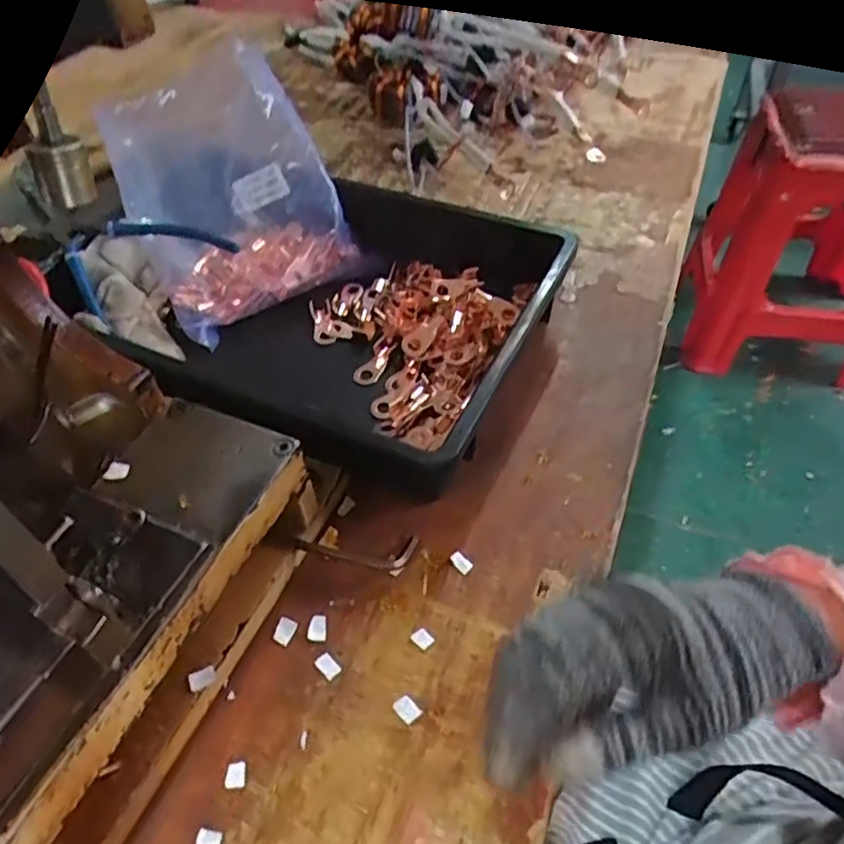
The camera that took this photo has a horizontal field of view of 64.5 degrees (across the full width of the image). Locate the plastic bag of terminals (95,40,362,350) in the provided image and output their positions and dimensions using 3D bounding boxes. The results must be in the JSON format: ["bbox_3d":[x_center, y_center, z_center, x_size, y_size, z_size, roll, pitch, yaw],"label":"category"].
[{"bbox_3d":[-0.162,-0.199,0.553,0.152,0.158,0.153,-26,52,-18],"label":"plastic bag of terminals"}]

